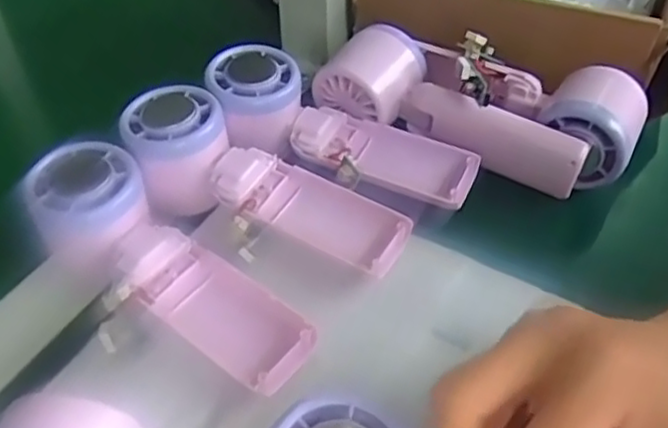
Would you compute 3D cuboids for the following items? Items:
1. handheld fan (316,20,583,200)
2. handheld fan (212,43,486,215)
[{"bbox_3d":[0.072,-0.067,0.420,0.166,0.051,0.053,21,52,16],"label":"handheld fan"},{"bbox_3d":[0.000,-0.044,0.409,0.162,0.042,0.062,24,53,1],"label":"handheld fan"}]

